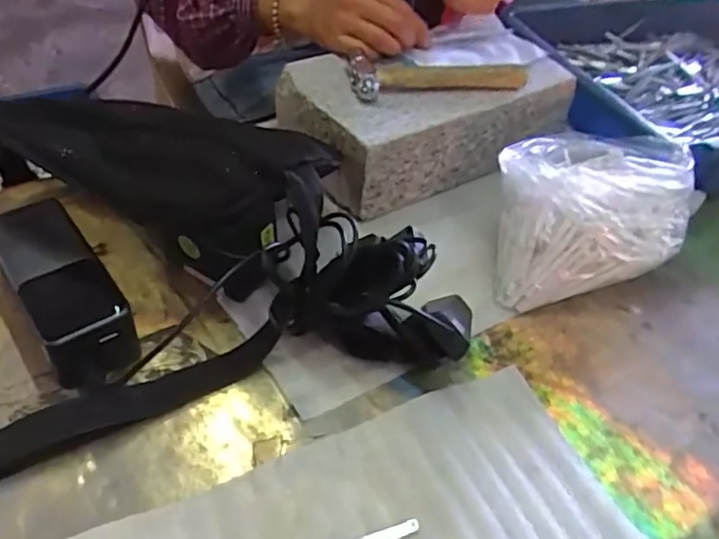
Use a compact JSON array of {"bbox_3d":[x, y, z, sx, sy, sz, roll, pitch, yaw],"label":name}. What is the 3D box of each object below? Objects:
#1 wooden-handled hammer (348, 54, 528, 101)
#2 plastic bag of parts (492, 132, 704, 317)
[{"bbox_3d":[0.069,-0.163,0.535,0.154,0.021,0.040,-5,47,-11],"label":"wooden-handled hammer"},{"bbox_3d":[0.177,-0.049,0.493,0.155,0.095,0.133,-4,46,-11],"label":"plastic bag of parts"}]

